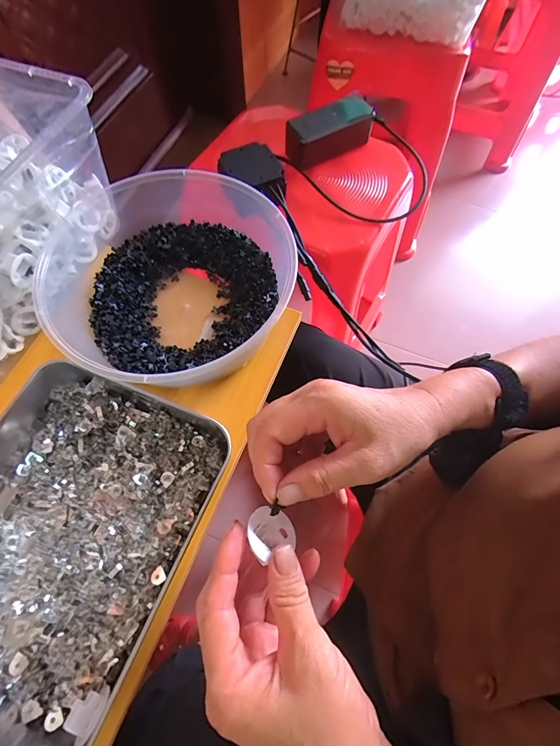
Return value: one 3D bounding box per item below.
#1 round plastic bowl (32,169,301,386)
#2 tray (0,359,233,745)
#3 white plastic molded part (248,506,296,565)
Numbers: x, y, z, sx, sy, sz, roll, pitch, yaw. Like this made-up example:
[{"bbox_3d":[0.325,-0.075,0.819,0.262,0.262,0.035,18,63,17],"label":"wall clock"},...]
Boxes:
[{"bbox_3d":[-0.125,-0.108,0.367,0.249,0.065,0.236,0,67,0],"label":"round plastic bowl"},{"bbox_3d":[-0.185,0.128,0.297,0.210,0.039,0.254,22,69,8],"label":"tray"},{"bbox_3d":[-0.007,0.097,0.215,0.032,0.009,0.028,-6,59,-45],"label":"white plastic molded part"}]

